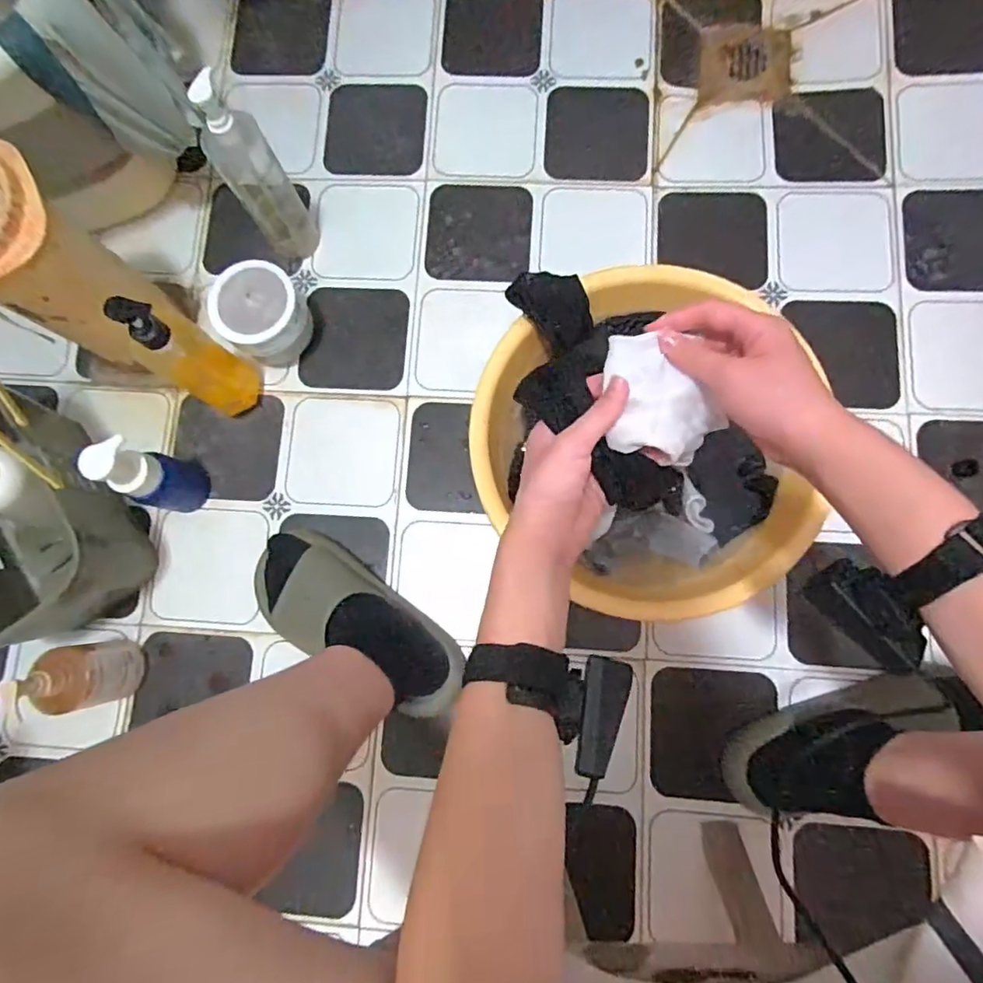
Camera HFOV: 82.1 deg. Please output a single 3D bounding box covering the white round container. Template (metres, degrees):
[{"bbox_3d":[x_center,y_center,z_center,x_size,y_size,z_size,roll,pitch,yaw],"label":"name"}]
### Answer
[{"bbox_3d":[-0.267,-0.208,0.680,0.094,0.090,0.092,0,81,3],"label":"white round container"}]

